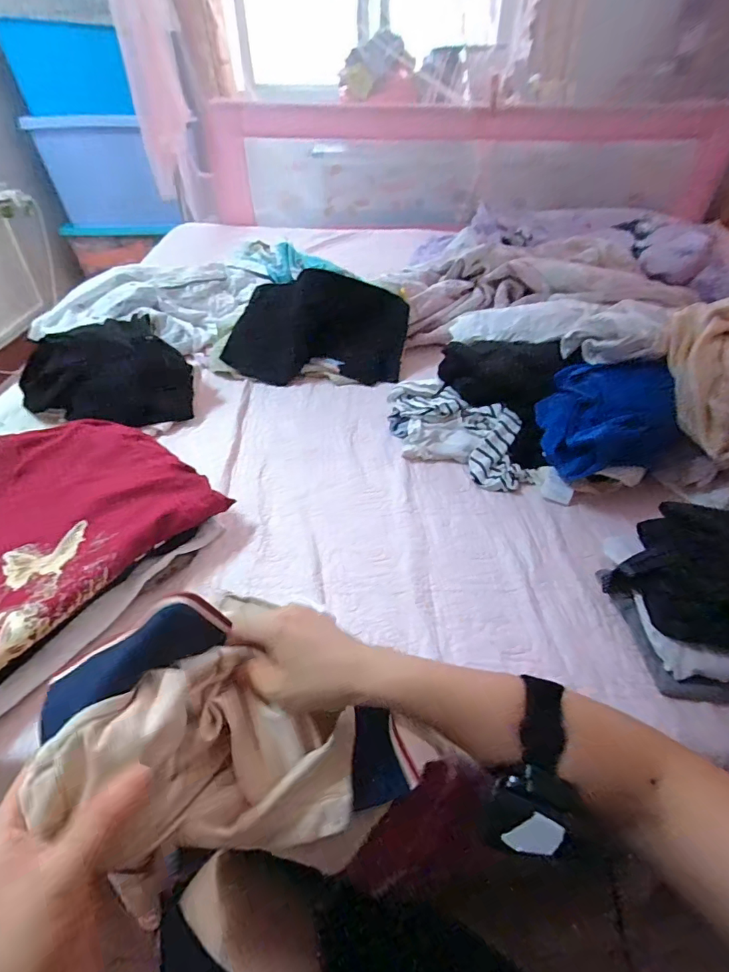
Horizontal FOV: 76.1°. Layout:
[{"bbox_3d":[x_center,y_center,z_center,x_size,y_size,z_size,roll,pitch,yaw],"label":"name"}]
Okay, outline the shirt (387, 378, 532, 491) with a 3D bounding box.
[{"bbox_3d":[0.140,-0.087,0.726,0.253,0.055,0.142,32,51,31],"label":"shirt"}]

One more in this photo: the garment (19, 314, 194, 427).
[{"bbox_3d":[-0.400,-0.169,0.745,0.243,0.136,0.169,-31,50,-31],"label":"garment"}]

